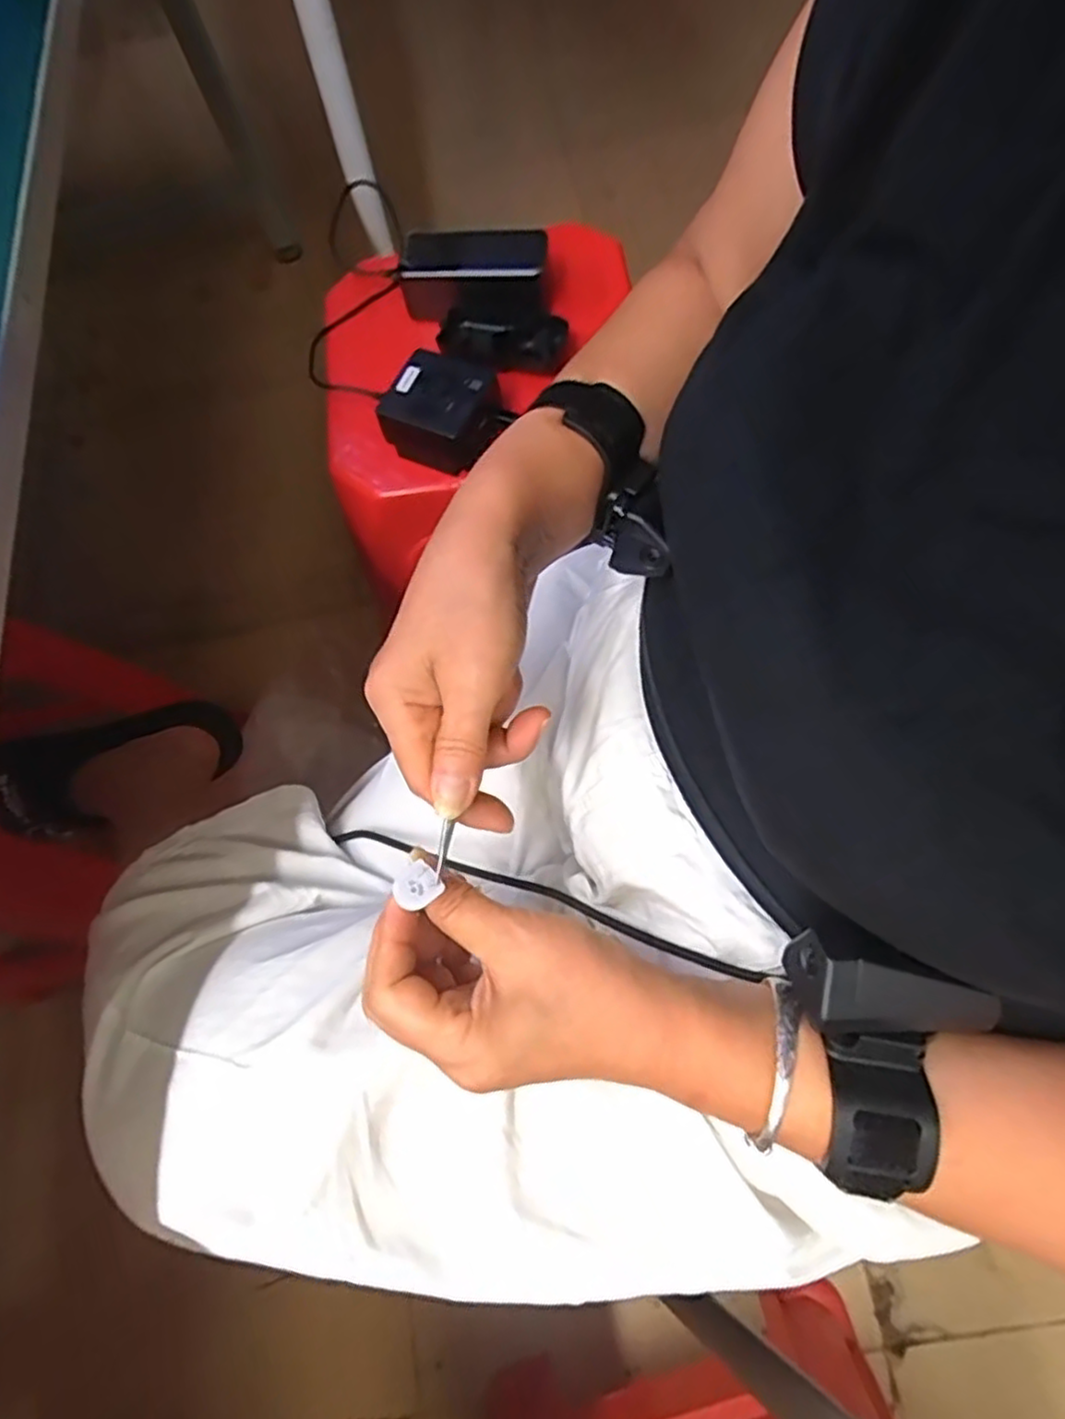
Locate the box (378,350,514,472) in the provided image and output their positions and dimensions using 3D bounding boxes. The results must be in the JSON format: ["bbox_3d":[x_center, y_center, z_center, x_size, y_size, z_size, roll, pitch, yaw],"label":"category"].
[{"bbox_3d":[-0.073,-0.240,0.558,0.080,0.043,0.077,25,74,14],"label":"box"}]

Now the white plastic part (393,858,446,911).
[{"bbox_3d":[-0.047,0.071,0.280,0.018,0.004,0.016,-41,74,-12],"label":"white plastic part"}]

